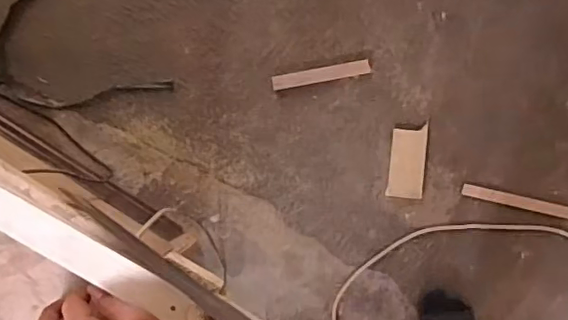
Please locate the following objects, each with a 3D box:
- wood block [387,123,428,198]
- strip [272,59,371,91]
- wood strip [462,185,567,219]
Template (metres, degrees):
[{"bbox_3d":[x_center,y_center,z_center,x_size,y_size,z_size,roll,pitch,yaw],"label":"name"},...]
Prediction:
[{"bbox_3d":[0.294,0.005,1.335,0.084,0.012,0.168,7,88,6],"label":"wood block"},{"bbox_3d":[0.087,-0.202,1.338,0.229,0.016,0.035,-10,87,5],"label":"strip"},{"bbox_3d":[0.584,0.106,1.311,0.331,0.009,0.028,13,89,6],"label":"wood strip"}]

